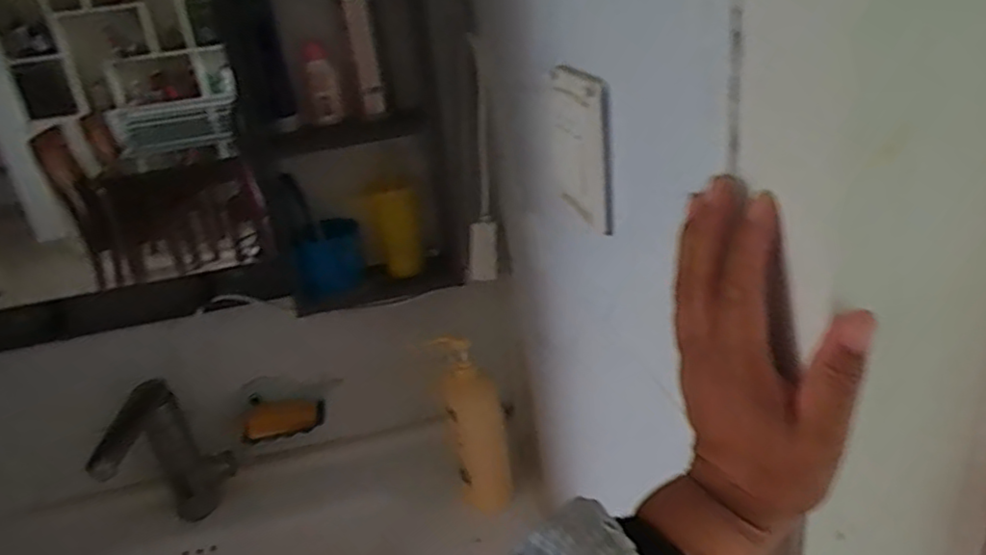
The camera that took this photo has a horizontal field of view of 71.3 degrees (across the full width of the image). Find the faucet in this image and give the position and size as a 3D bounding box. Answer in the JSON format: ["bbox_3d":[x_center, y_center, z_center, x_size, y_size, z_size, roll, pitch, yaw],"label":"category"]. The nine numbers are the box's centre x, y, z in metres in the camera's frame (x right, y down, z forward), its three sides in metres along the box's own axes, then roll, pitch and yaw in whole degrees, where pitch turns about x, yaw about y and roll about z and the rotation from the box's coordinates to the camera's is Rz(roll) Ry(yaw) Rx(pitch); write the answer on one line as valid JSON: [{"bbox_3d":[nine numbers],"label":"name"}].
[{"bbox_3d":[-0.447,0.272,0.964,0.108,0.226,0.197,-12,24,-9],"label":"faucet"}]

